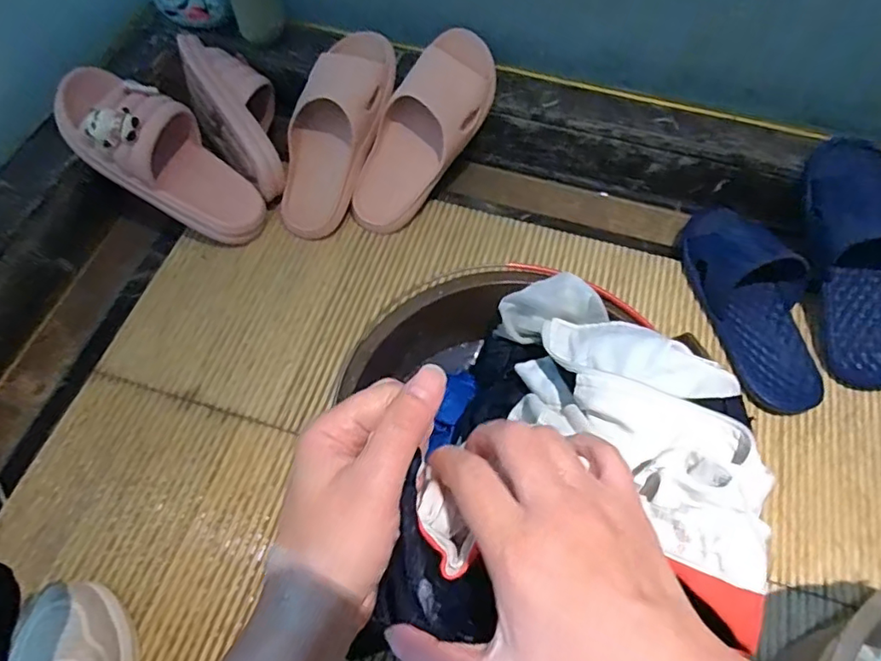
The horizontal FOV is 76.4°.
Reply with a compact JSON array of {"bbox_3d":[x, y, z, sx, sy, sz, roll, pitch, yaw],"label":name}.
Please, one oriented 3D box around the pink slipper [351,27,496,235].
[{"bbox_3d":[-0.021,-0.238,0.681,0.094,0.064,0.258,35,101,16],"label":"pink slipper"}]

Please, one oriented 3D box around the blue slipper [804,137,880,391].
[{"bbox_3d":[0.470,-0.076,0.610,0.108,0.079,0.274,-8,94,-5],"label":"blue slipper"}]

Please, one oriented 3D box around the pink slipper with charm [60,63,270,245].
[{"bbox_3d":[-0.310,-0.192,0.637,0.242,0.076,0.097,40,60,-28],"label":"pink slipper with charm"}]

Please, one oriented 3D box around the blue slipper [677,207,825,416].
[{"bbox_3d":[0.362,-0.040,0.638,0.104,0.064,0.260,-9,63,-6],"label":"blue slipper"}]

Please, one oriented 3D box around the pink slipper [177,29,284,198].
[{"bbox_3d":[-0.250,-0.274,0.711,0.097,0.094,0.233,-28,85,-15],"label":"pink slipper"}]

